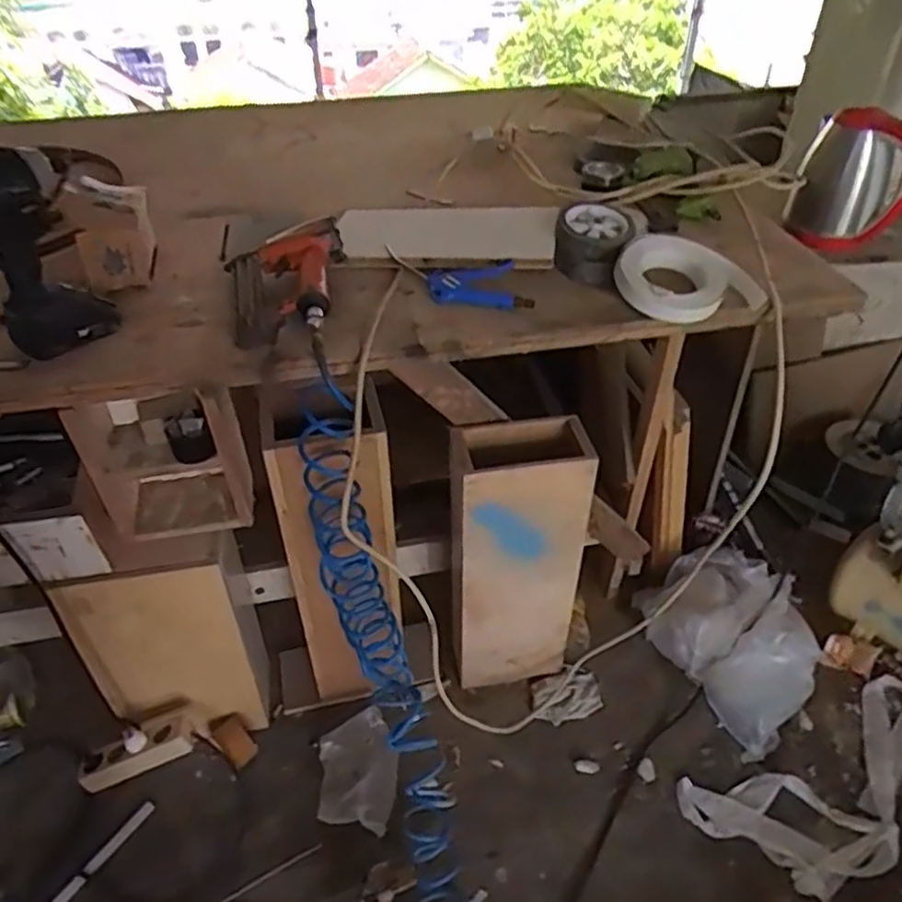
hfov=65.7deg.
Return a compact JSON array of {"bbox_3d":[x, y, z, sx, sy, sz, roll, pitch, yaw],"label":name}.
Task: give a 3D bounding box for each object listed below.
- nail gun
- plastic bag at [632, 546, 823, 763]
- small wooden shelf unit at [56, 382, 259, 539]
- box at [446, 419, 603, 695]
[{"bbox_3d":[-0.235,-0.236,0.991,0.171,0.085,0.234,-8,41,-8],"label":"nail gun"},{"bbox_3d":[0.594,0.384,1.463,0.287,0.149,0.399,-18,44,-20],"label":"plastic bag"},{"bbox_3d":[-0.408,0.005,1.027,0.207,0.236,0.116,-5,41,-5],"label":"small wooden shelf unit"},{"bbox_3d":[0.124,0.212,1.309,0.240,0.585,0.124,-7,41,-8],"label":"box"}]

